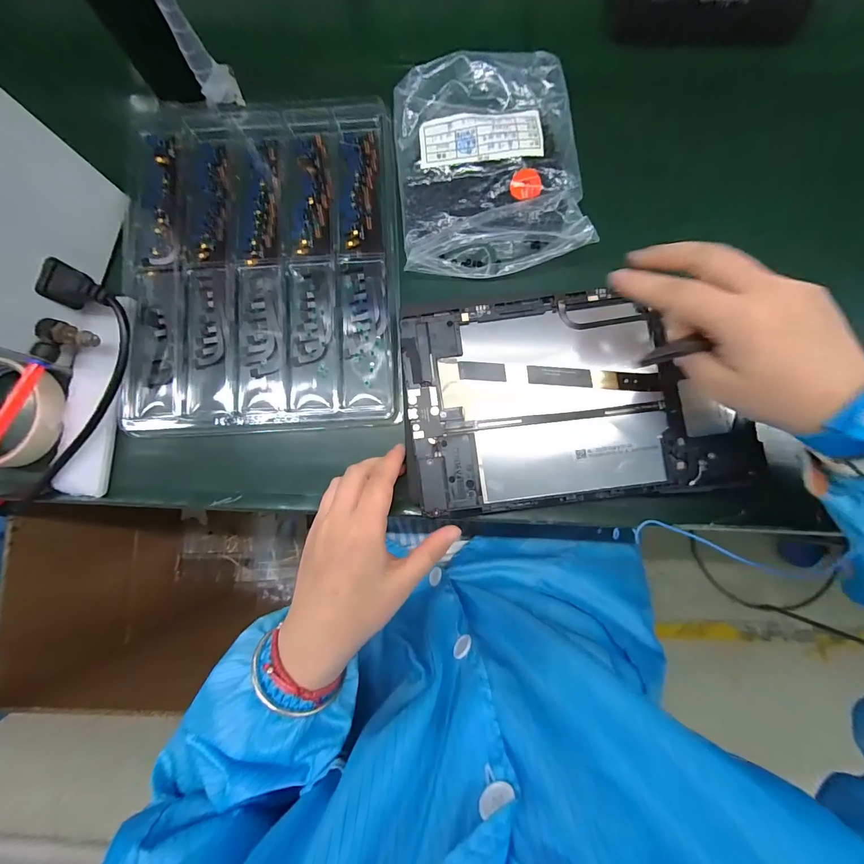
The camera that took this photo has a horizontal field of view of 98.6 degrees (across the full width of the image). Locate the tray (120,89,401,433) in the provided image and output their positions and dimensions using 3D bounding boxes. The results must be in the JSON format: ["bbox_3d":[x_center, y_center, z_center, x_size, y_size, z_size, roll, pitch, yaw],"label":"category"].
[{"bbox_3d":[-0.139,-0.141,0.305,0.219,0.021,0.276,-3,83,2],"label":"tray"}]

